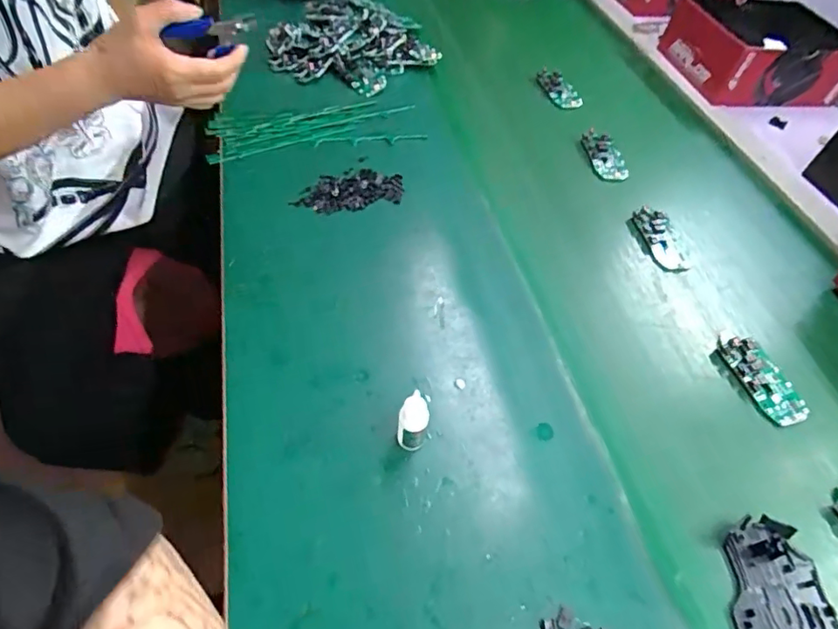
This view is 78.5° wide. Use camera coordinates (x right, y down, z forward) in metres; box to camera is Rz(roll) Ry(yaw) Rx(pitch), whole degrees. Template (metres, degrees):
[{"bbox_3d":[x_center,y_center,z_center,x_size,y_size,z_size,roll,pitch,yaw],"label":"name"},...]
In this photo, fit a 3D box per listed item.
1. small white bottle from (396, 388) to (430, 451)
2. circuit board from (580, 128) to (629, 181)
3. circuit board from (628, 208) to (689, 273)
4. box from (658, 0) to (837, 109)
[{"bbox_3d":[-0.005,0.084,0.390,0.020,0.066,0.021,5,52,-6],"label":"small white bottle"},{"bbox_3d":[0.253,-0.216,0.695,0.046,0.012,0.089,-4,53,-13],"label":"circuit board"},{"bbox_3d":[0.288,-0.088,0.599,0.048,0.016,0.089,-5,53,-13],"label":"circuit board"},{"bbox_3d":[0.567,-0.440,0.854,0.244,0.098,0.198,-1,53,-11],"label":"box"}]

